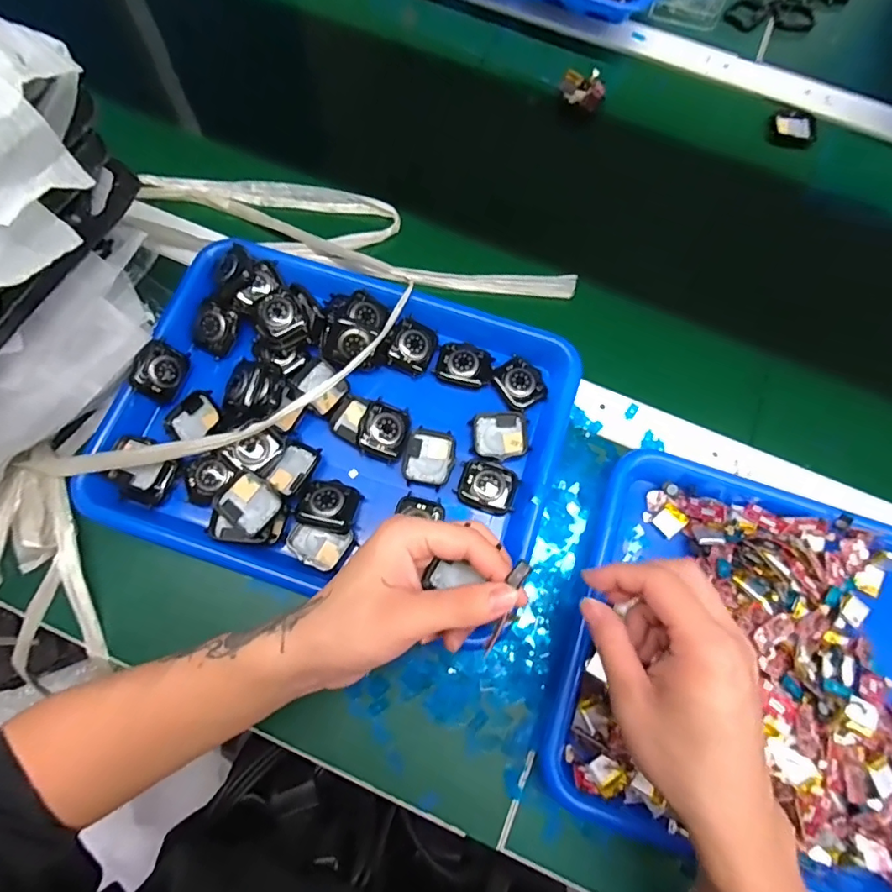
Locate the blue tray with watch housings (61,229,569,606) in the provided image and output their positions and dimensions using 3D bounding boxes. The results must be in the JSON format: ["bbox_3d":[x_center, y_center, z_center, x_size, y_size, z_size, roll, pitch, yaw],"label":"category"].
[{"bbox_3d":[-0.081,-0.017,0.391,0.327,0.049,0.251,18,73,4],"label":"blue tray with watch housings"}]

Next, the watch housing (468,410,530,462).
[{"bbox_3d":[0.044,-0.009,0.407,0.046,0.007,0.040,-4,73,-3],"label":"watch housing"}]

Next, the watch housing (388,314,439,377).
[{"bbox_3d":[-0.027,-0.083,0.421,0.036,0.009,0.043,28,83,-15],"label":"watch housing"}]

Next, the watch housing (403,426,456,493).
[{"bbox_3d":[-0.013,0.010,0.393,0.039,0.006,0.045,11,73,2],"label":"watch housing"}]

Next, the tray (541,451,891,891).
[{"bbox_3d":[0.251,0.163,0.349,0.331,0.050,0.252,17,73,4],"label":"tray"}]

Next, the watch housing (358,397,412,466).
[{"bbox_3d":[-0.048,-0.012,0.393,0.037,0.018,0.045,22,83,-13],"label":"watch housing"}]

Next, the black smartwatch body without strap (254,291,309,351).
[{"bbox_3d":[-0.133,-0.104,0.407,0.037,0.014,0.046,-24,75,-9],"label":"black smartwatch body without strap"}]

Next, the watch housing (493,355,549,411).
[{"bbox_3d":[0.062,-0.053,0.415,0.035,0.005,0.043,-34,77,-11],"label":"watch housing"}]

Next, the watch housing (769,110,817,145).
[{"bbox_3d":[0.364,-0.335,0.527,0.042,0.015,0.034,18,73,4],"label":"watch housing"}]

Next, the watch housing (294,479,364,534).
[{"bbox_3d":[-0.087,0.045,0.377,0.042,0.016,0.037,14,73,3],"label":"watch housing"}]

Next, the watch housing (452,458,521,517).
[{"bbox_3d":[0.032,0.031,0.385,0.045,0.005,0.037,20,73,5],"label":"watch housing"}]

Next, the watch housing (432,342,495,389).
[{"bbox_3d":[0.017,-0.069,0.419,0.046,0.008,0.036,20,73,5],"label":"watch housing"}]

